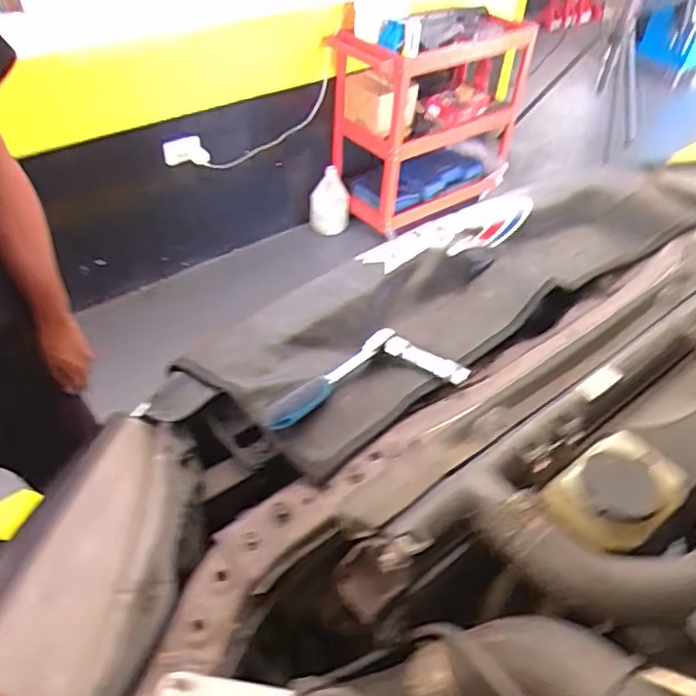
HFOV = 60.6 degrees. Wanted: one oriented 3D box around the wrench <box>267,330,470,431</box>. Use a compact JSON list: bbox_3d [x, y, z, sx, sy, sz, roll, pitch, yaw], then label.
[{"bbox_3d":[0.010,0.022,0.590,0.212,0.039,0.091,-16,47,-19],"label":"wrench"}]

